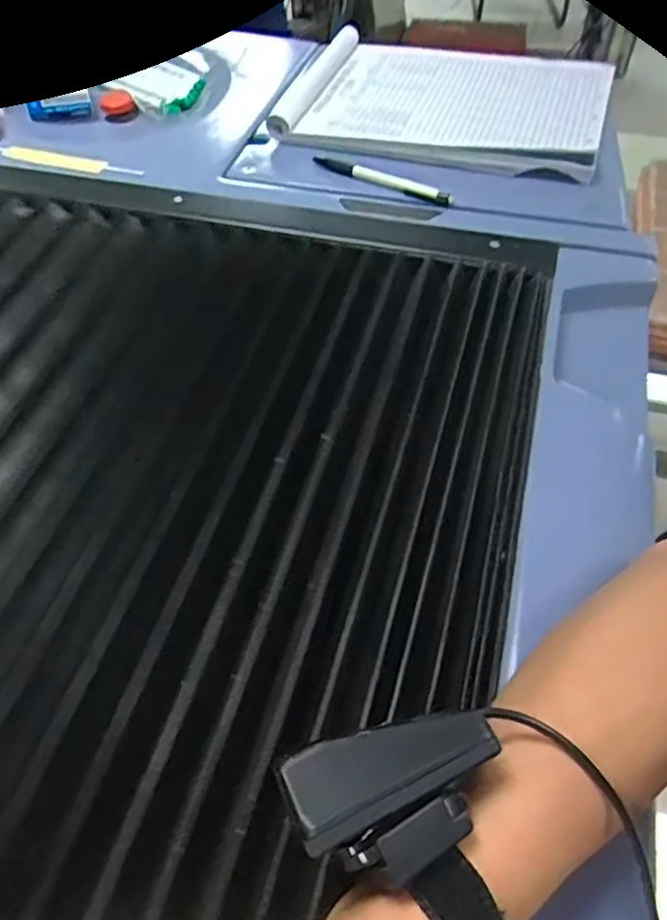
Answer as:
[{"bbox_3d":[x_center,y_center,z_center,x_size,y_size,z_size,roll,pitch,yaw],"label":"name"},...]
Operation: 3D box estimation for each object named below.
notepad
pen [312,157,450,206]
[{"bbox_3d":[0.114,-0.361,0.633,0.304,0.023,0.223,15,55,12],"label":"notepad"},{"bbox_3d":[0.041,-0.251,0.558,0.141,0.010,0.014,30,60,22],"label":"pen"}]

